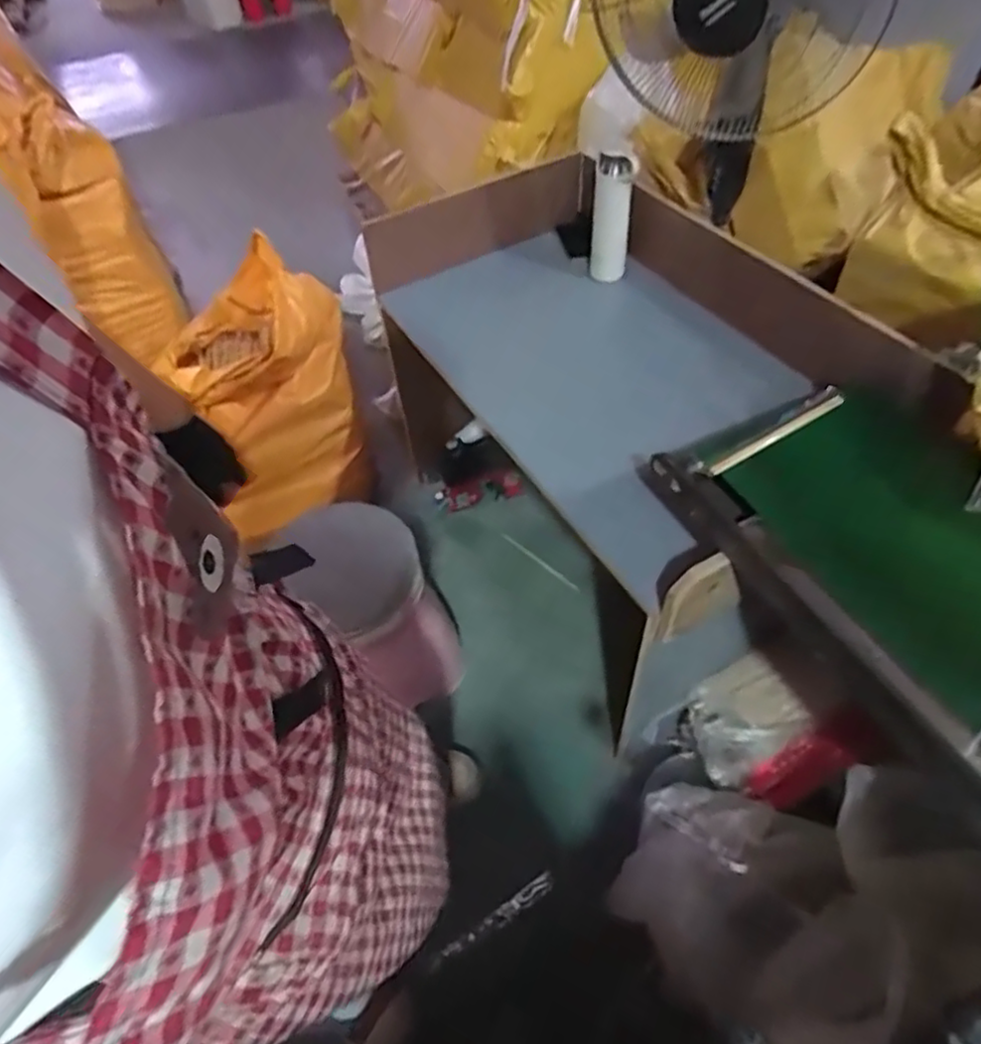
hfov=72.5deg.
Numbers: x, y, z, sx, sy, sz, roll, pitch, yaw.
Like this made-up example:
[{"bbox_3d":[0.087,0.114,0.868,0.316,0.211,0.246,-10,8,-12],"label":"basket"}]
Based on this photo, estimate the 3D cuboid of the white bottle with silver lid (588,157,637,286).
[{"bbox_3d":[0.229,-0.557,1.266,0.076,0.241,0.067,2,51,7],"label":"white bottle with silver lid"}]

